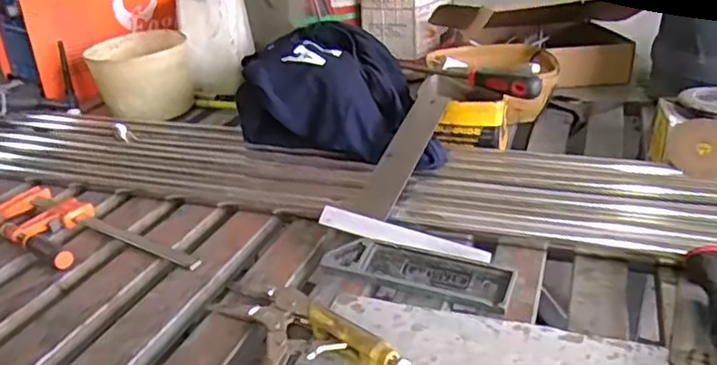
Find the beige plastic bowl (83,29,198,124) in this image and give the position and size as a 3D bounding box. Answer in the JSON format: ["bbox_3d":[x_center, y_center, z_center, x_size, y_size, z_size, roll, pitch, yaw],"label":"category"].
[{"bbox_3d":[-0.362,-0.180,1.035,0.157,0.104,0.144,-6,26,-7],"label":"beige plastic bowl"}]

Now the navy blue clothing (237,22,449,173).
[{"bbox_3d":[-0.001,-0.113,0.828,0.277,0.139,0.177,13,30,29],"label":"navy blue clothing"}]

